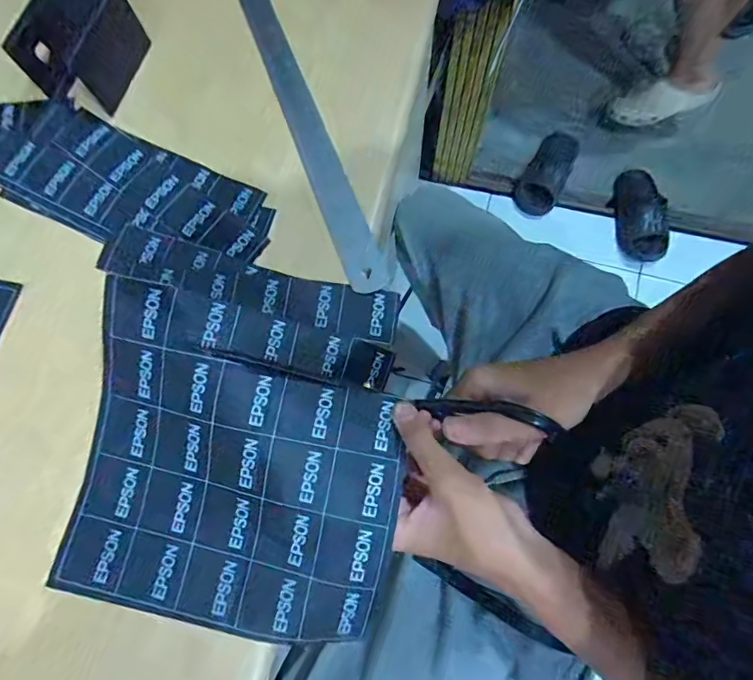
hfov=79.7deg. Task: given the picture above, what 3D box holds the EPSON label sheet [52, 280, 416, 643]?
[{"bbox_3d":[-0.088,0.079,0.283,0.201,0.043,0.188,12,76,4],"label":"EPSON label sheet"}]

